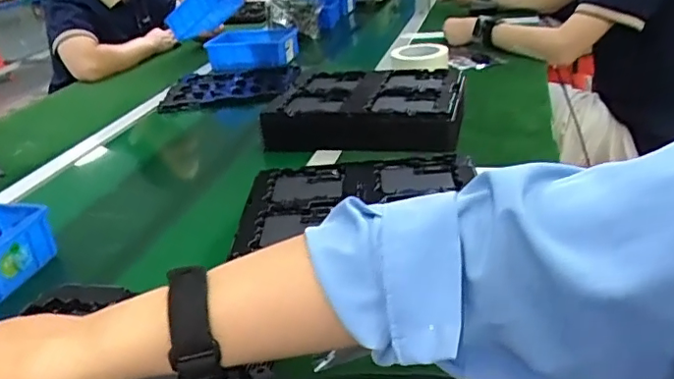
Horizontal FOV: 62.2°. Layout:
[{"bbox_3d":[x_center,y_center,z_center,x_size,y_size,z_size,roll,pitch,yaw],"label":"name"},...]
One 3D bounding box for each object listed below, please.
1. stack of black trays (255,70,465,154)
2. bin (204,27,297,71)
[{"bbox_3d":[0.057,-0.138,0.911,0.300,0.061,0.234,3,29,20],"label":"stack of black trays"},{"bbox_3d":[-0.199,-0.343,1.360,0.203,0.072,0.123,3,29,19],"label":"bin"}]

